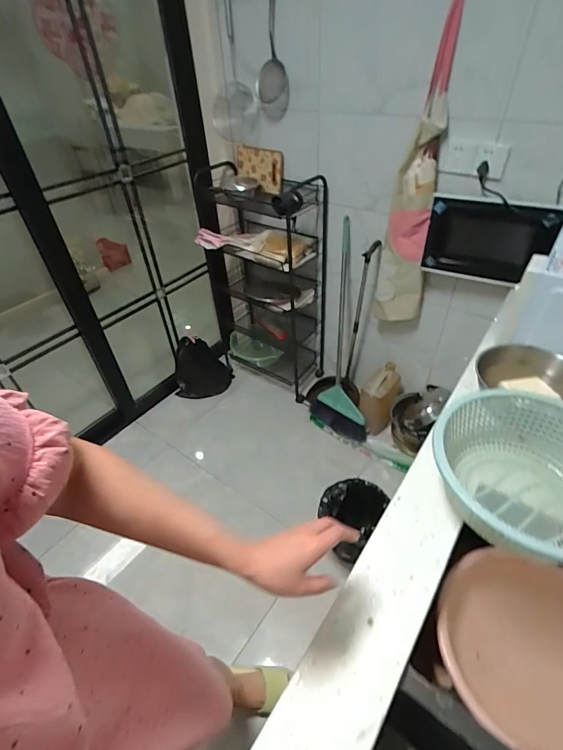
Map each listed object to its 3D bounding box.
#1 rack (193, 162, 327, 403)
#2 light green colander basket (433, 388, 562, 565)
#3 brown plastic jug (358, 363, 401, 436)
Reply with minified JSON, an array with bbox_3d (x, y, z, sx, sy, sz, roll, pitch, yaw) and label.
[{"bbox_3d":[-0.080,-0.401,1.810,0.580,0.963,0.357,17,46,22],"label":"rack"},{"bbox_3d":[0.411,0.182,0.640,0.290,0.136,0.304,-2,42,2],"label":"light green colander basket"},{"bbox_3d":[0.458,0.112,1.723,0.132,0.281,0.232,23,48,27],"label":"brown plastic jug"}]

